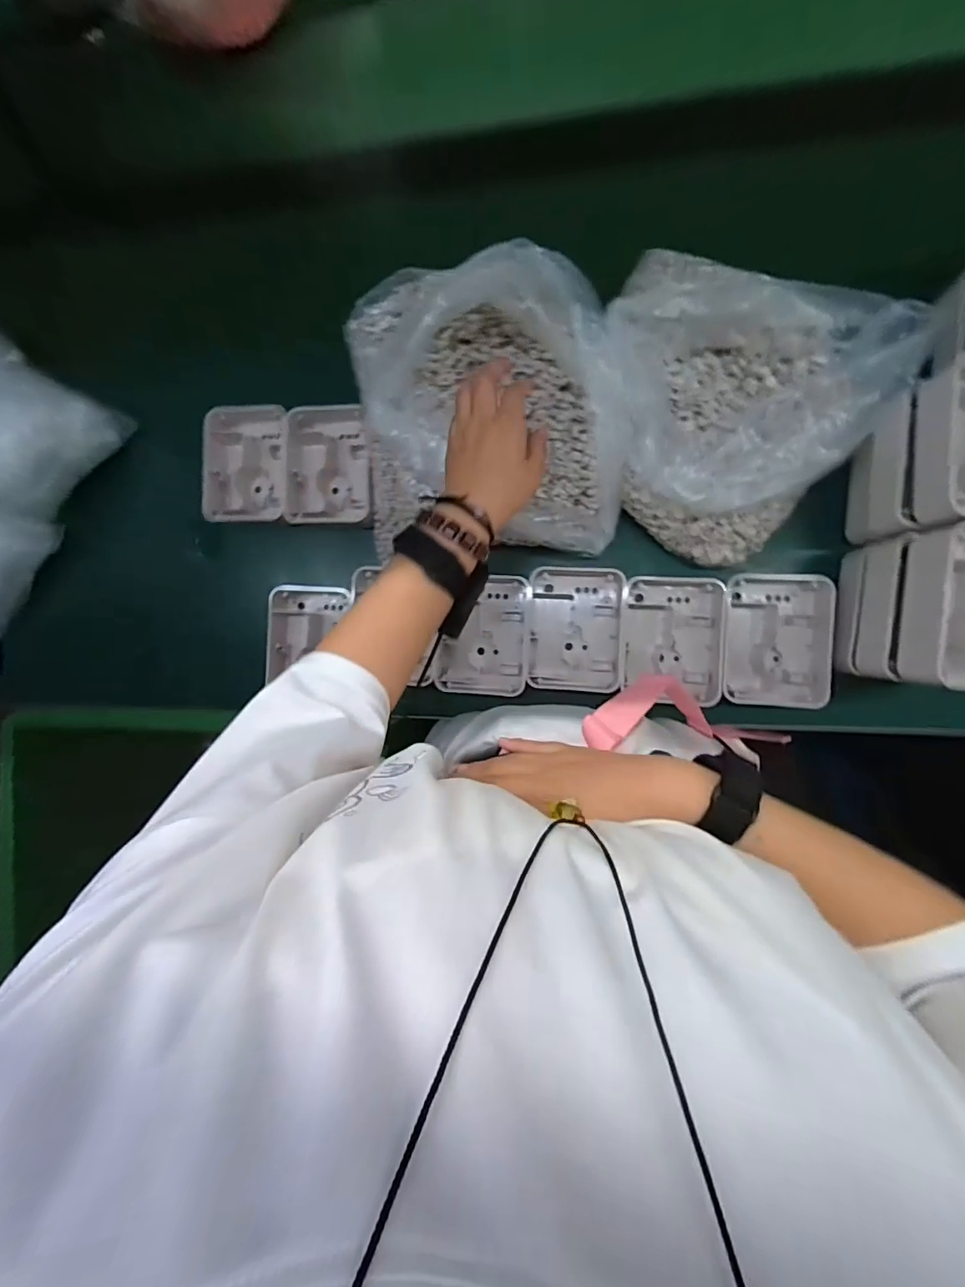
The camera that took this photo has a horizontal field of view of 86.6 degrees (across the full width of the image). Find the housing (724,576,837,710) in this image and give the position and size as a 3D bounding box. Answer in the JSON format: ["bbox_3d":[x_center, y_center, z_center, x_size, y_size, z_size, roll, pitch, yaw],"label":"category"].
[{"bbox_3d":[0.300,-0.004,0.526,0.097,0.041,0.135,4,91,8],"label":"housing"}]

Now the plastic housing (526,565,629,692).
[{"bbox_3d":[0.100,-0.015,0.557,0.100,0.040,0.131,2,91,8],"label":"plastic housing"}]

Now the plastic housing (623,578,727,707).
[{"bbox_3d":[0.198,-0.004,0.540,0.103,0.035,0.127,2,91,8],"label":"plastic housing"}]

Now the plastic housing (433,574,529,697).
[{"bbox_3d":[0.002,-0.009,0.570,0.099,0.033,0.129,3,91,8],"label":"plastic housing"}]

